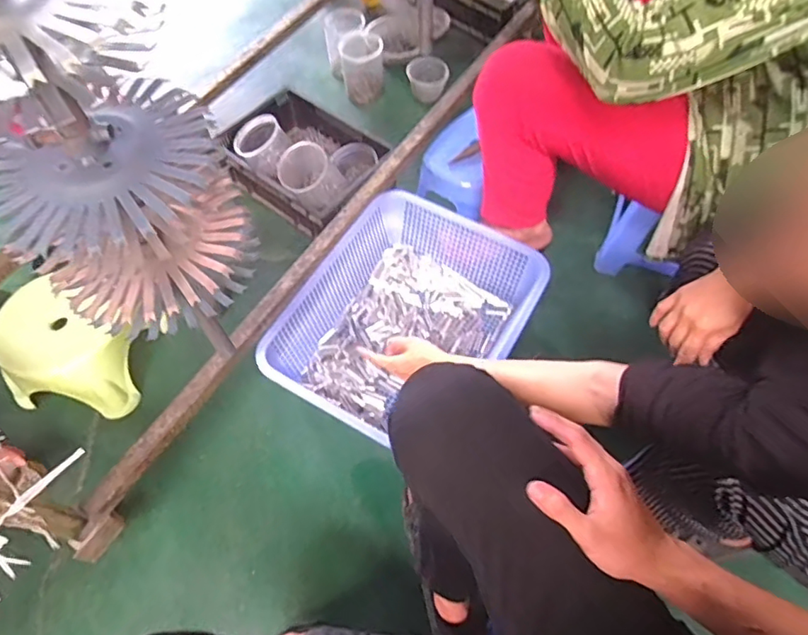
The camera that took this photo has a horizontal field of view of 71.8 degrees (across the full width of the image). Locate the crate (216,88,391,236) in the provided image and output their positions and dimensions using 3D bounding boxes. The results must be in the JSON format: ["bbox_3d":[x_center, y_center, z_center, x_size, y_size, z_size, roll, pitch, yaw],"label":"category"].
[{"bbox_3d":[-0.226,-0.361,1.230,0.338,0.149,0.251,33,67,18],"label":"crate"}]

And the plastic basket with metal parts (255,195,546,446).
[{"bbox_3d":[0.005,0.017,1.028,0.367,0.145,0.448,28,65,16],"label":"plastic basket with metal parts"}]

